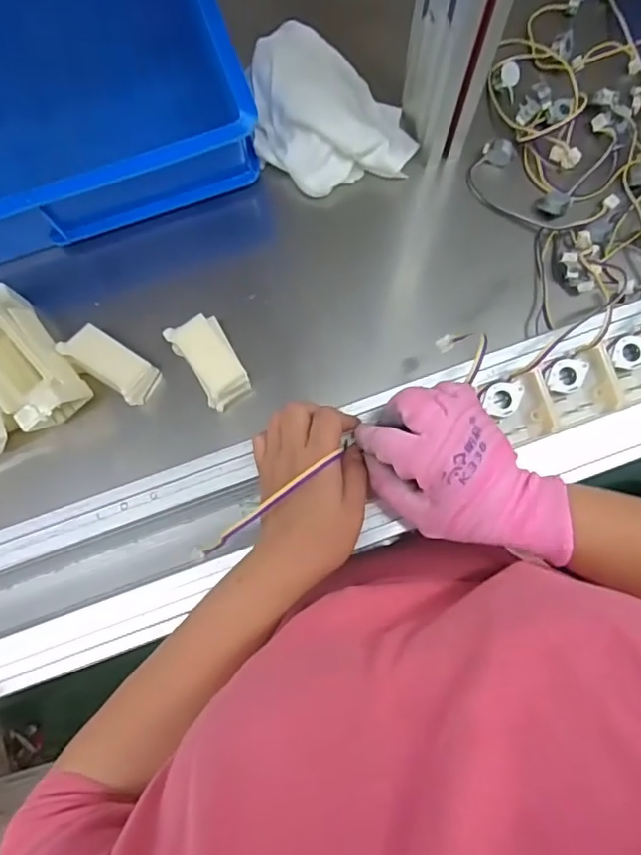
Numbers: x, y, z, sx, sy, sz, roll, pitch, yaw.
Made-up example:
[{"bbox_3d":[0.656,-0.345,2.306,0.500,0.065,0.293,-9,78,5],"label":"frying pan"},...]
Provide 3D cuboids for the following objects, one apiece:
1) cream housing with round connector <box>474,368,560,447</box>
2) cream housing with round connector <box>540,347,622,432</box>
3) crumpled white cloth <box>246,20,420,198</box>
[{"bbox_3d":[0.143,-0.012,0.419,0.042,0.019,0.048,-20,80,-4],"label":"cream housing with round connector"},{"bbox_3d":[0.188,-0.028,0.421,0.049,0.018,0.049,-18,80,-4],"label":"cream housing with round connector"},{"bbox_3d":[0.006,-0.329,0.578,0.155,0.054,0.171,-15,79,-3],"label":"crumpled white cloth"}]

